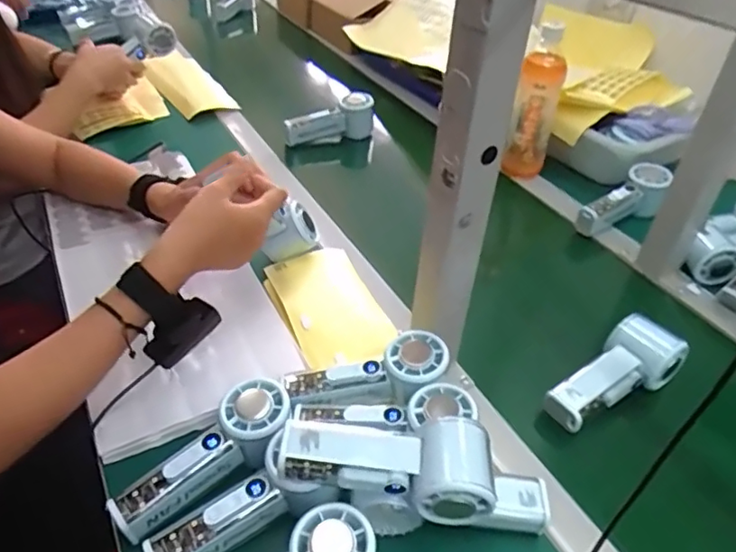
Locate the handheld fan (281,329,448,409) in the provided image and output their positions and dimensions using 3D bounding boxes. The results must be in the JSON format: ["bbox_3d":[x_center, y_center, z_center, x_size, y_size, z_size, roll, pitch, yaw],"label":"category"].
[{"bbox_3d":[0.001,0.094,0.509,0.143,0.034,0.052,-16,42,3],"label":"handheld fan"}]

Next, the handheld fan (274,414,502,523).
[{"bbox_3d":[0.015,0.131,0.409,0.146,0.047,0.055,6,40,4],"label":"handheld fan"}]

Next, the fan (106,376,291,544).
[{"bbox_3d":[-0.127,0.140,0.447,0.149,0.048,0.054,-26,48,-30],"label":"fan"}]

